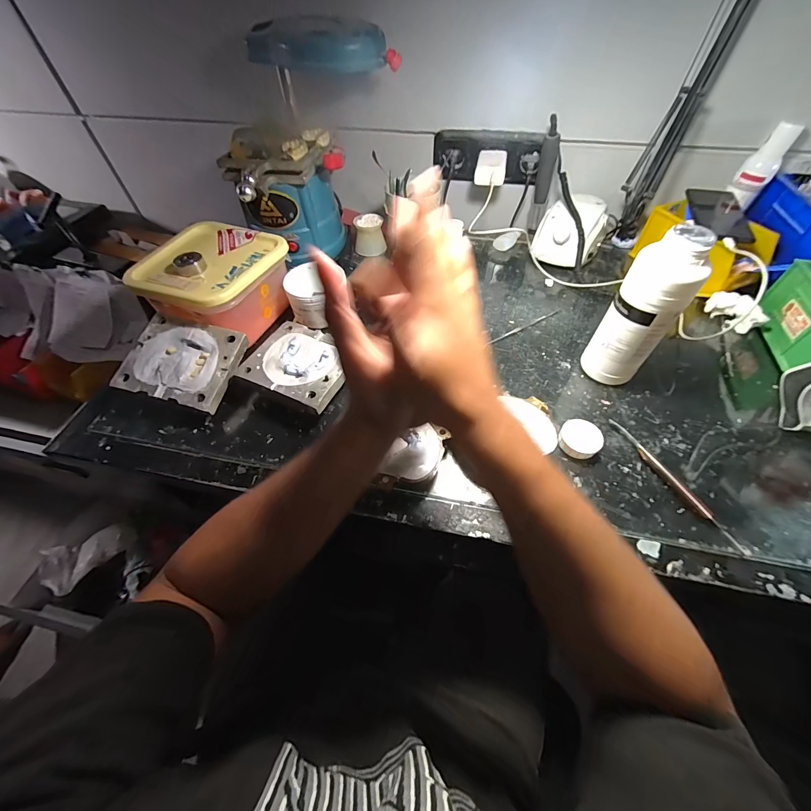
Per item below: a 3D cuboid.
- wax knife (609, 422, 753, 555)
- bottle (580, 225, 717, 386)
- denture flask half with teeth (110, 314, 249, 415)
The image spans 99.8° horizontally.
[{"bbox_3d":[0.291,0.080,0.374,0.013,0.014,0.172,-20,56,-13],"label":"wax knife"},{"bbox_3d":[0.272,-0.101,0.400,0.061,0.191,0.055,6,54,6],"label":"bottle"},{"bbox_3d":[-0.284,-0.057,0.436,0.128,0.023,0.112,14,68,3],"label":"denture flask half with teeth"}]

